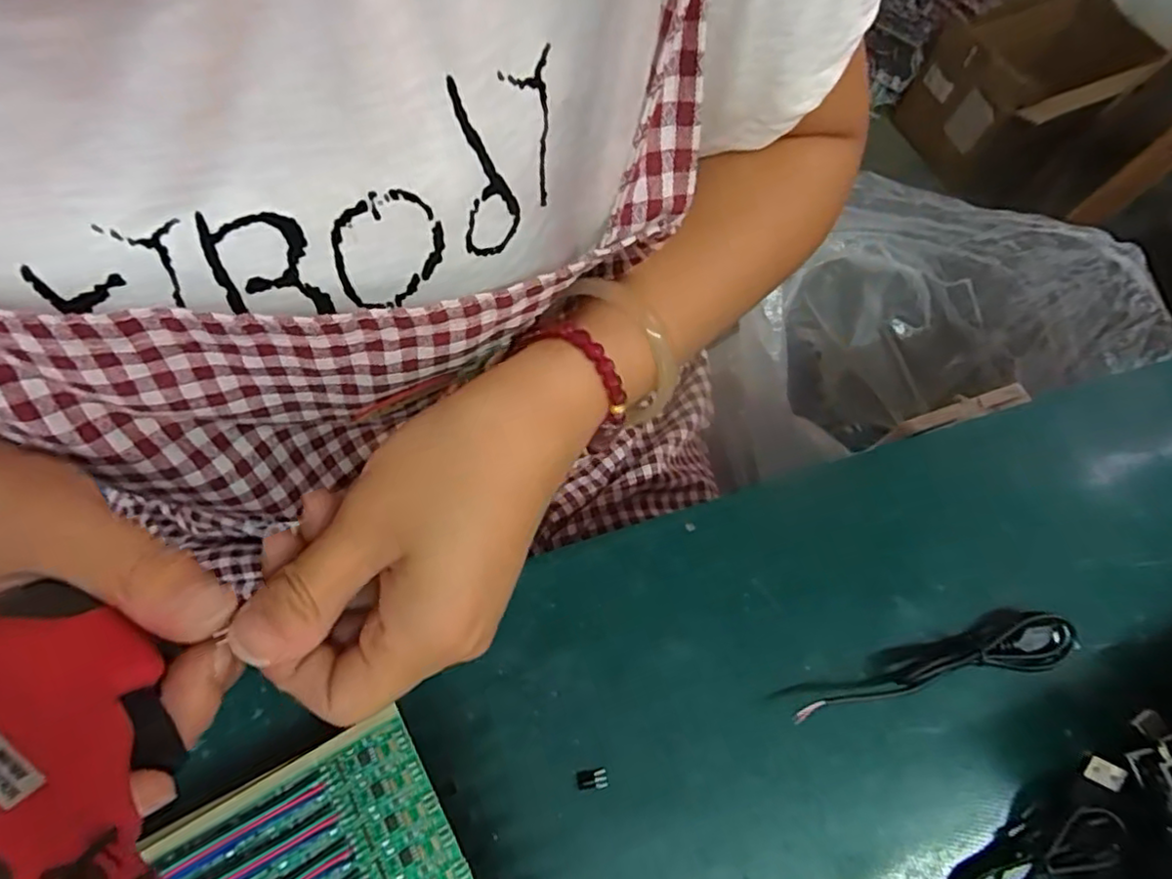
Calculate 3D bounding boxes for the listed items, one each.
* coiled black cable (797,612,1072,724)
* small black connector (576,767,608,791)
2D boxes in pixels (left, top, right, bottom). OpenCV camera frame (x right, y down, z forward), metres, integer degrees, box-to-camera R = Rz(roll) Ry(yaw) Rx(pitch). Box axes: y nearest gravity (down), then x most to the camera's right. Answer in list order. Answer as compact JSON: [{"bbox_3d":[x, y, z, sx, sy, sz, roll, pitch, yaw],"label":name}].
[{"bbox_3d":[0.155,0.096,0.273,0.124,0.013,0.021,-10,68,-3],"label":"coiled black cable"},{"bbox_3d":[0.002,0.139,0.258,0.012,0.004,0.007,-6,68,-2],"label":"small black connector"}]

